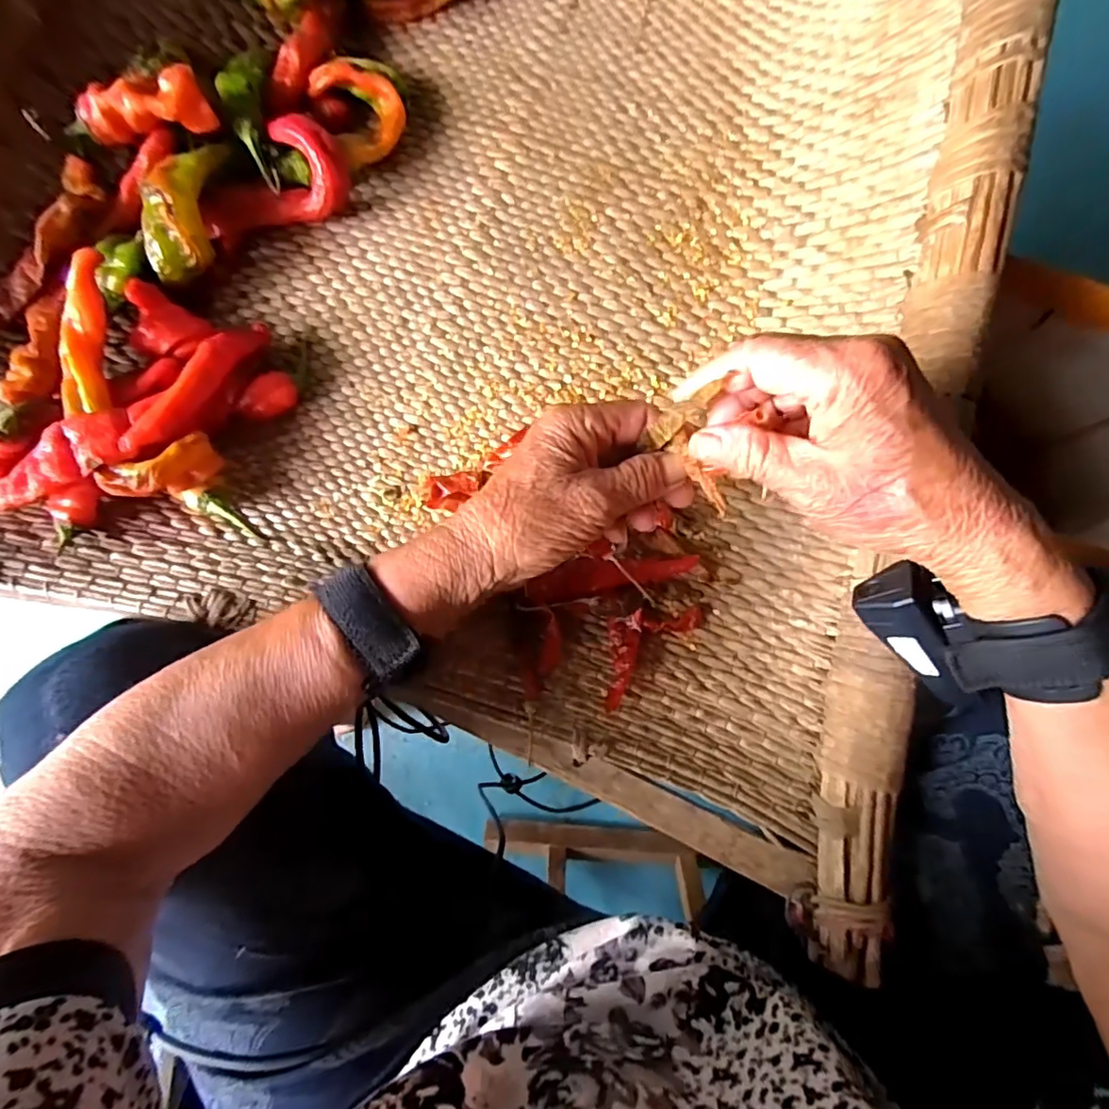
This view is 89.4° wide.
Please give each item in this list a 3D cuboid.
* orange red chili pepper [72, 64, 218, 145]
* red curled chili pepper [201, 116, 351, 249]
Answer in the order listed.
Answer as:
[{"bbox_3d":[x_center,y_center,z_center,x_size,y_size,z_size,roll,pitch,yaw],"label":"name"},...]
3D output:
[{"bbox_3d":[-0.239,-0.262,0.328,0.069,0.023,0.024,-10,81,-1],"label":"orange red chili pepper"},{"bbox_3d":[-0.182,-0.241,0.366,0.095,0.047,0.047,-17,81,-2],"label":"red curled chili pepper"}]

